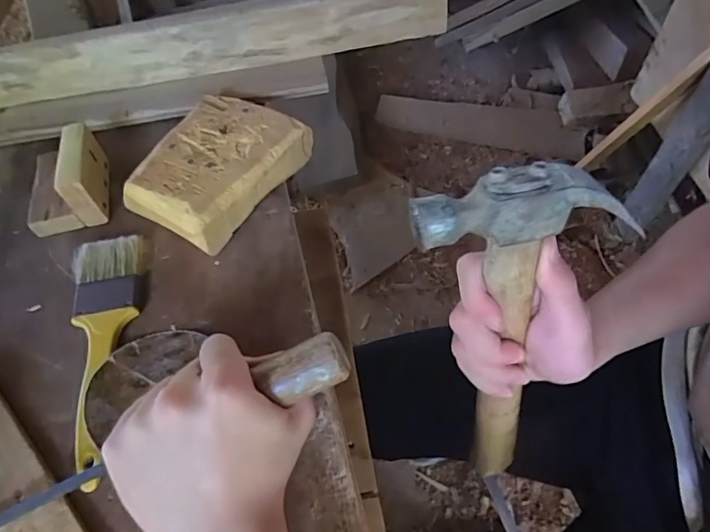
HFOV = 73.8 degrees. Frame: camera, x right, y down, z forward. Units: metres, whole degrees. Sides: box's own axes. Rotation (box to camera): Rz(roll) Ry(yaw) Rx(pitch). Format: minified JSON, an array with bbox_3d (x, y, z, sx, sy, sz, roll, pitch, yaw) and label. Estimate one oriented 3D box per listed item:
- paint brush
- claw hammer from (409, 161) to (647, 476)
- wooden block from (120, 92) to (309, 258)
[{"bbox_3d":[-0.181,0.055,0.325,0.051,0.013,0.178,-6,58,0],"label":"paint brush"},{"bbox_3d":[0.098,0.060,0.316,0.100,0.269,0.025,-15,40,-5],"label":"claw hammer"},{"bbox_3d":[-0.113,-0.083,0.392,0.099,0.036,0.135,25,63,18],"label":"wooden block"}]

